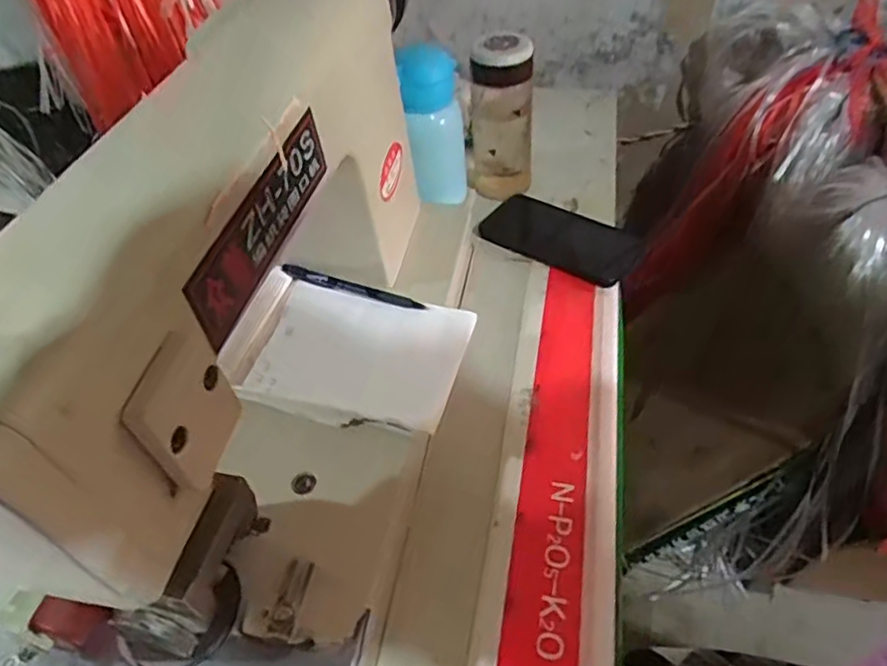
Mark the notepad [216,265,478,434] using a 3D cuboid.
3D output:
[{"bbox_3d":[-0.081,0.017,0.533,0.188,0.028,0.131,11,50,10],"label":"notepad"}]

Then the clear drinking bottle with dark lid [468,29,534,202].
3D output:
[{"bbox_3d":[0.064,-0.236,0.707,0.074,0.169,0.061,-1,49,5],"label":"clear drinking bottle with dark lid"}]

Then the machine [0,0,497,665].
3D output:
[{"bbox_3d":[-0.093,-0.036,0.452,0.243,0.312,0.523,9,49,13],"label":"machine"}]

